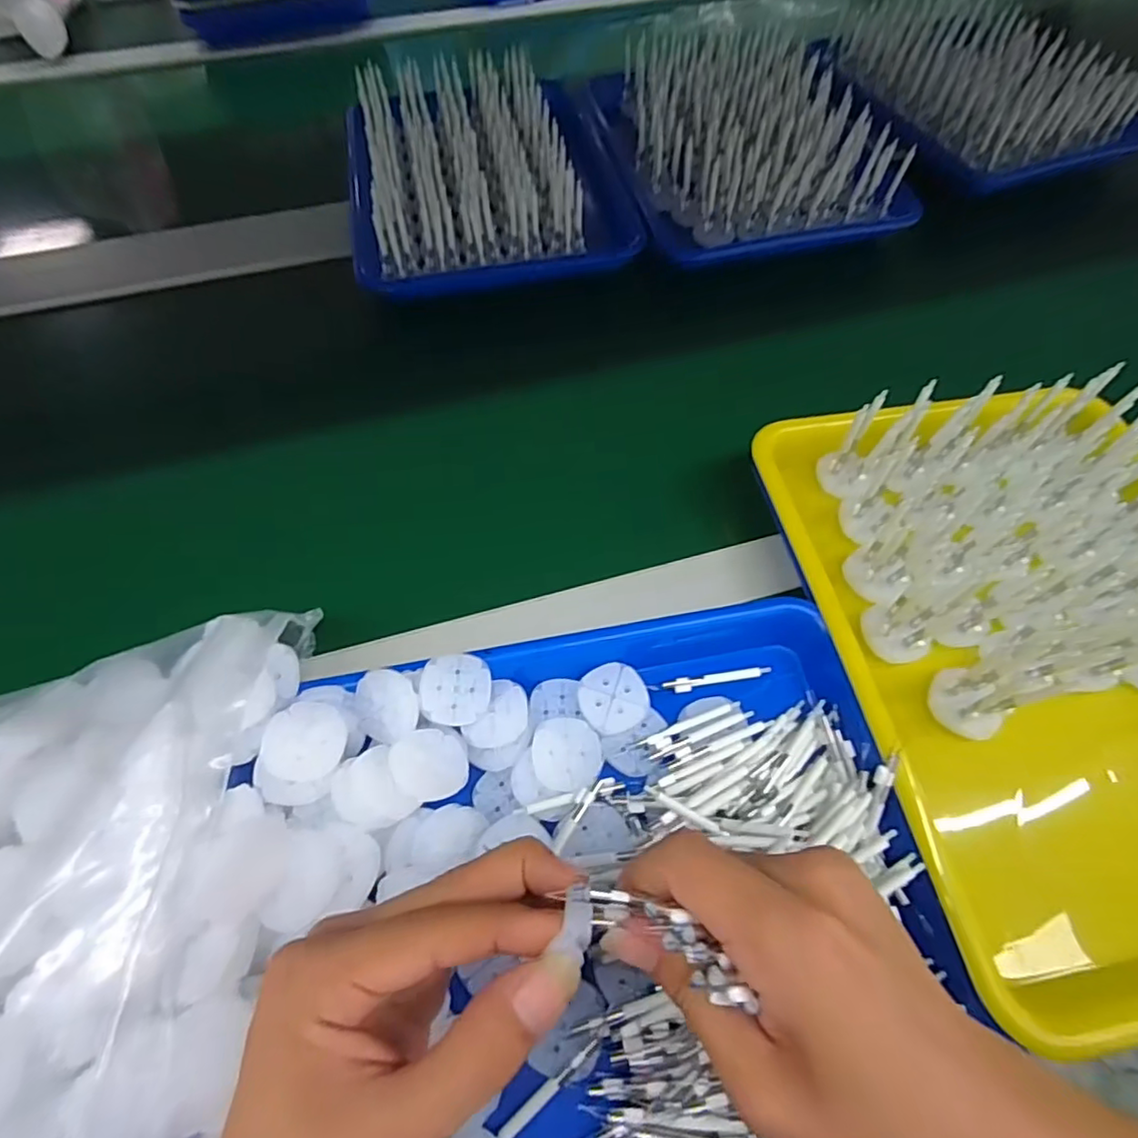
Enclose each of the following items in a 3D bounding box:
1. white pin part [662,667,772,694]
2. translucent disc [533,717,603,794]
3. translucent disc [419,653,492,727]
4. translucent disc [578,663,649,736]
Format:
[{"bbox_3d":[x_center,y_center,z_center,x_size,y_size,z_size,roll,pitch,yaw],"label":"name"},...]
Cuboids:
[{"bbox_3d":[0.083,0.061,0.330,0.059,0.004,0.008,-8,60,-4],"label":"white pin part"},{"bbox_3d":[0.000,0.094,0.300,0.035,0.004,0.035,7,62,-14],"label":"translucent disc"},{"bbox_3d":[-0.057,0.061,0.303,0.036,0.004,0.034,3,83,-22],"label":"translucent disc"},{"bbox_3d":[0.024,0.068,0.316,0.035,0.004,0.035,0,60,0],"label":"translucent disc"}]

